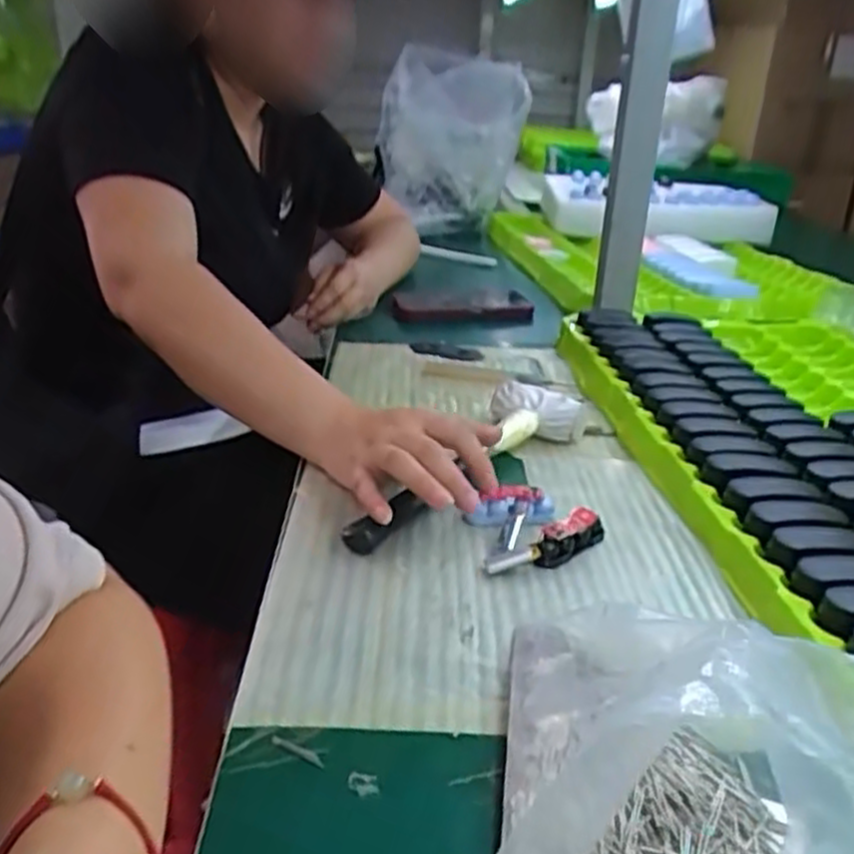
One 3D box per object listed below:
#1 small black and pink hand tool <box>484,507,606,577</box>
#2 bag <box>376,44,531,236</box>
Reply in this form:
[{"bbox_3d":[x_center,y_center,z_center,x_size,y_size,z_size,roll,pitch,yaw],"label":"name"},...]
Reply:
[{"bbox_3d":[0.080,0.073,0.506,0.092,0.025,0.022,-15,30,-32],"label":"small black and pink hand tool"},{"bbox_3d":[0.044,-0.469,1.342,0.227,0.288,0.202,4,25,5],"label":"bag"}]

